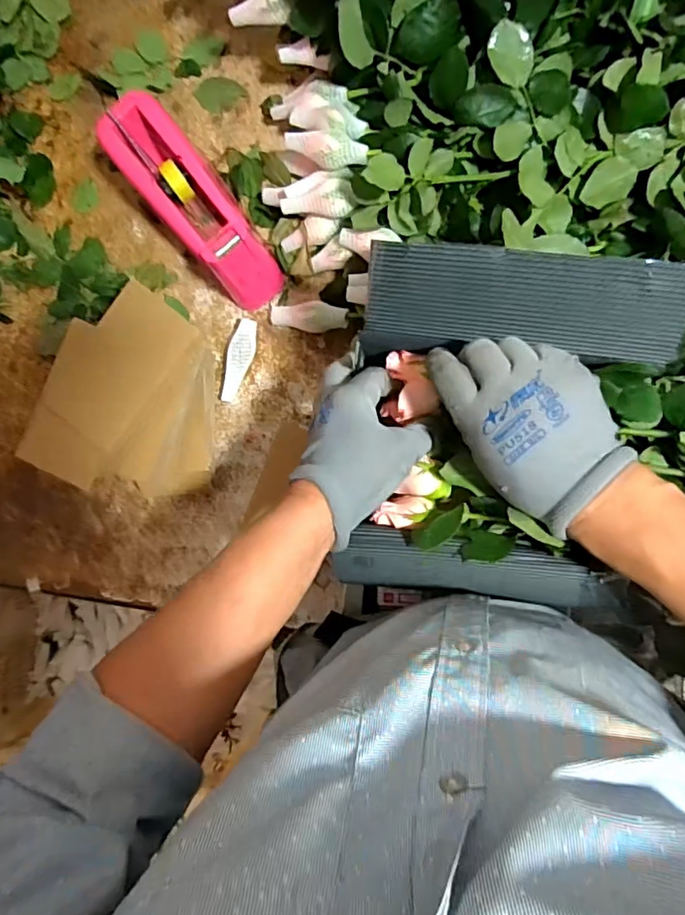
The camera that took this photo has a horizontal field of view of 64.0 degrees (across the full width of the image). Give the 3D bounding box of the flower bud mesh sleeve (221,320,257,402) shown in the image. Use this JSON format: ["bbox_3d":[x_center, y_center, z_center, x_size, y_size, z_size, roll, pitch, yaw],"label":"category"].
[{"bbox_3d":[-0.110,-0.102,0.583,0.022,0.021,0.088,20,90,6],"label":"flower bud mesh sleeve"}]

